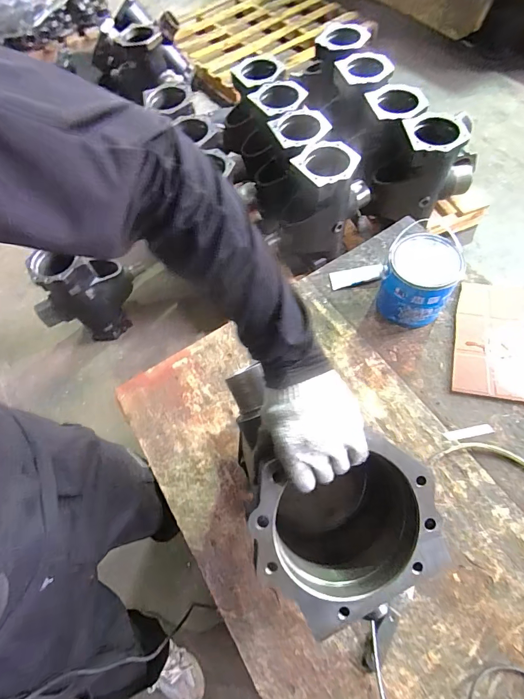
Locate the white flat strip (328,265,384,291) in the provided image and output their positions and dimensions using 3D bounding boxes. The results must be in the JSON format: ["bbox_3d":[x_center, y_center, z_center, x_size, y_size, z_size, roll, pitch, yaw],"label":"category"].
[{"bbox_3d":[0.248,-0.197,0.969,0.135,0.011,0.047,-16,73,4],"label":"white flat strip"}]

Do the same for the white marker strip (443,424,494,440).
[{"bbox_3d":[0.439,0.177,0.780,0.099,0.004,0.019,-12,65,3],"label":"white marker strip"}]

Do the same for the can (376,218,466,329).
[{"bbox_3d":[0.356,-0.157,0.844,0.157,0.153,0.142,27,69,17],"label":"can"}]

